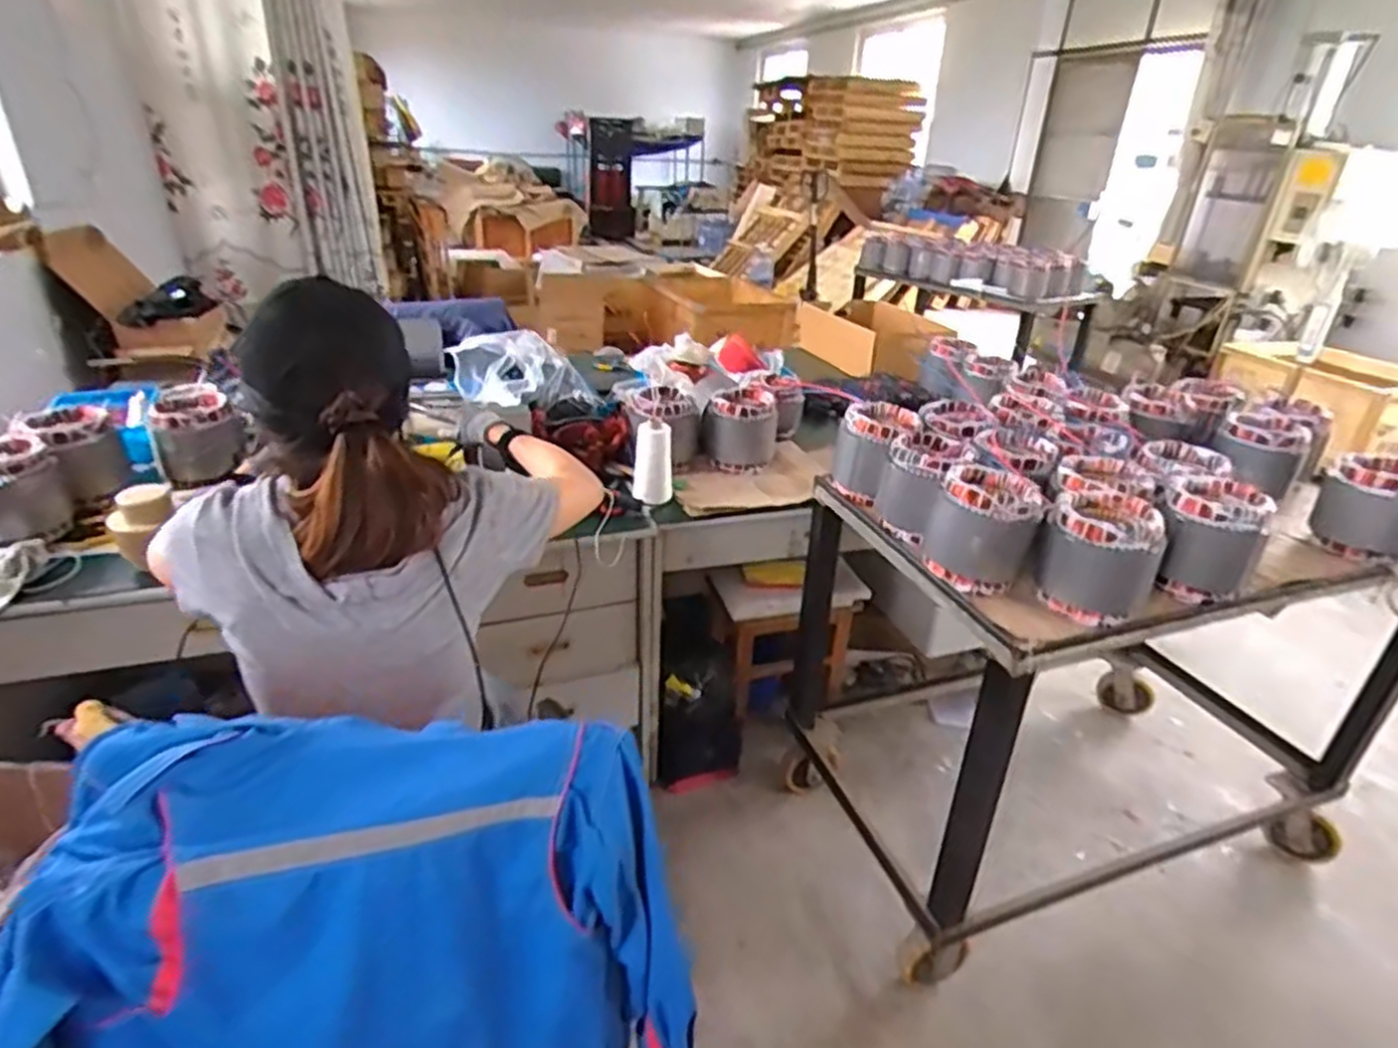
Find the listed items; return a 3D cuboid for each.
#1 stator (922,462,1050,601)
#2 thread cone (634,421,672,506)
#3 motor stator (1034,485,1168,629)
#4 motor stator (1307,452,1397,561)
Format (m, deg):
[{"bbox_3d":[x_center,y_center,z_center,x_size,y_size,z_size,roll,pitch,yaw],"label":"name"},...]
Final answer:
[{"bbox_3d":[0.450,0.008,1.213,0.150,0.154,0.150,14,29,20],"label":"stator"},{"bbox_3d":[-0.091,-0.127,1.552,0.077,0.149,0.088,1,27,-5],"label":"thread cone"},{"bbox_3d":[0.606,0.044,1.152,0.155,0.160,0.150,20,32,29],"label":"motor stator"},{"bbox_3d":[1.228,-0.034,1.377,0.162,0.156,0.162,26,35,37],"label":"motor stator"}]

